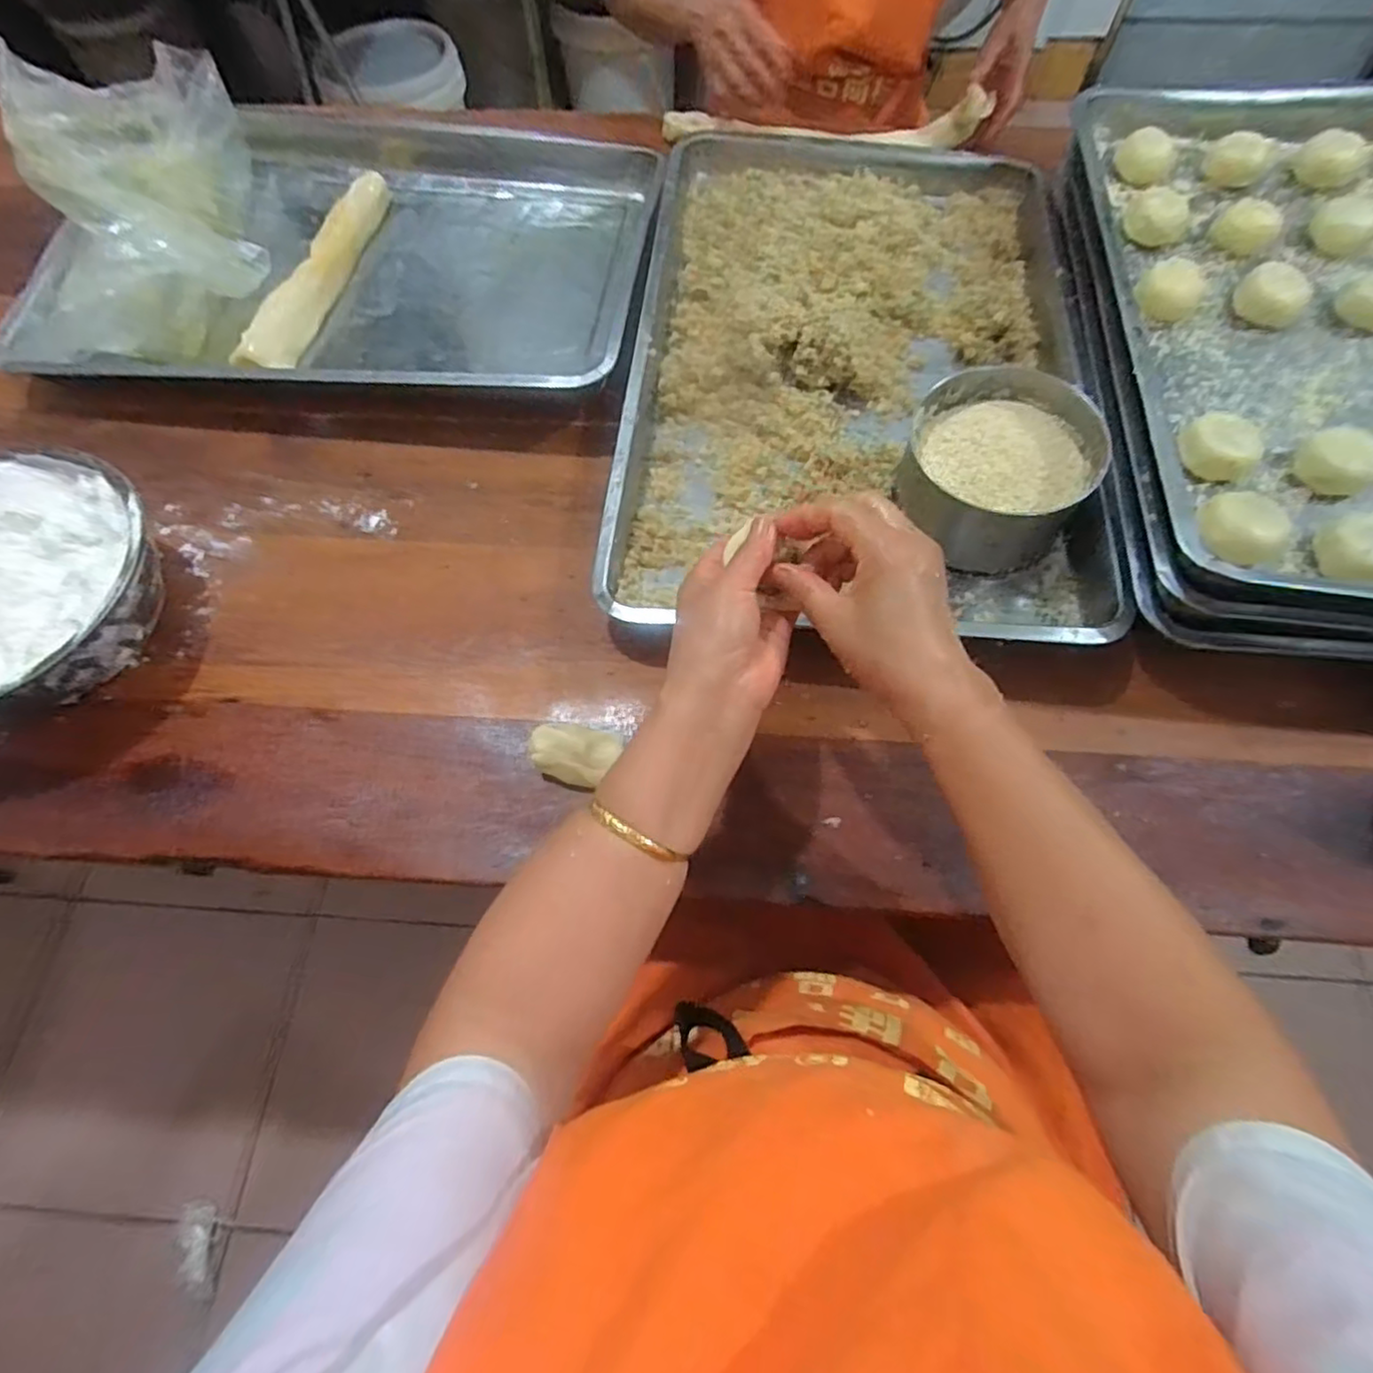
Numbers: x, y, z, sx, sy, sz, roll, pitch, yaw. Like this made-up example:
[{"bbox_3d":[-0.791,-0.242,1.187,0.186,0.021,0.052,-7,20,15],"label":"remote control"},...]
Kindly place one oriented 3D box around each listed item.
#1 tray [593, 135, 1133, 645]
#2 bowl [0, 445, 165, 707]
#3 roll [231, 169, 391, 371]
[{"bbox_3d":[0.151,-0.305,0.624,0.390,0.051,0.601,6,67,4],"label":"tray"},{"bbox_3d":[-0.507,-0.067,0.511,0.211,0.081,0.211,0,67,1],"label":"bowl"},{"bbox_3d":[-0.382,-0.432,0.701,0.053,0.032,0.286,10,67,5],"label":"roll"}]

